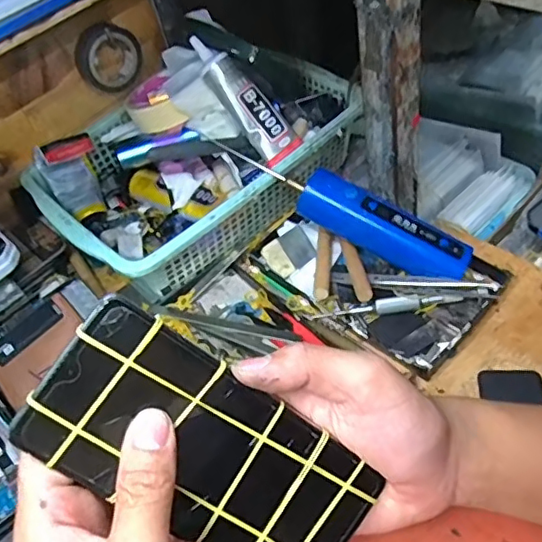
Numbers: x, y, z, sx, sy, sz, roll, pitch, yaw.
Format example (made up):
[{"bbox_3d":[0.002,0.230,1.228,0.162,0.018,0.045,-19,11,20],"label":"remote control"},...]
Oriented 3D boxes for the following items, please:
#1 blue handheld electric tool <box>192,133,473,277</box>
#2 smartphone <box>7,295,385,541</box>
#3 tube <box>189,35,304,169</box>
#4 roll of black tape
[{"bbox_3d":[0.045,-0.052,0.445,0.220,0.033,0.028,29,59,10],"label":"blue handheld electric tool"},{"bbox_3d":[-0.027,0.085,0.261,0.161,0.005,0.075,38,85,-14],"label":"smartphone"},{"bbox_3d":[-0.024,-0.148,0.497,0.034,0.021,0.123,-43,97,-25],"label":"tube"},{"bbox_3d":[-0.146,-0.193,0.519,0.023,0.057,0.056,31,62,32],"label":"roll of black tape"}]

